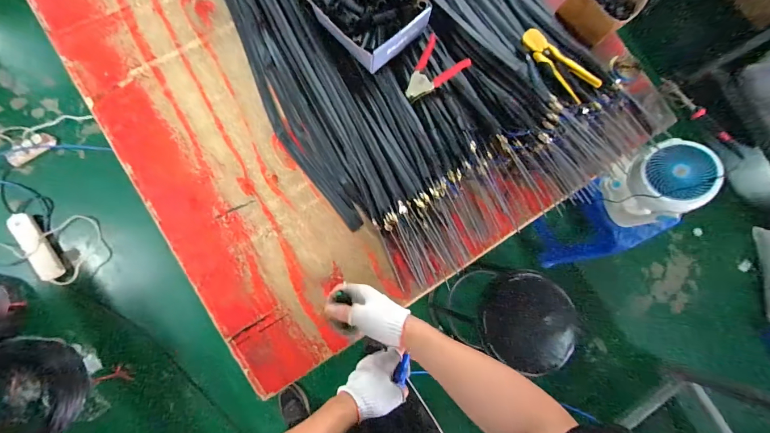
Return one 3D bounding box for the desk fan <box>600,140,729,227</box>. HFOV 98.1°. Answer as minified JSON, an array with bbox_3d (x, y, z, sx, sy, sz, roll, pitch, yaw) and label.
[{"bbox_3d":[0.871,-0.105,1.045,0.197,0.271,0.237,-20,86,-8],"label":"desk fan"}]

